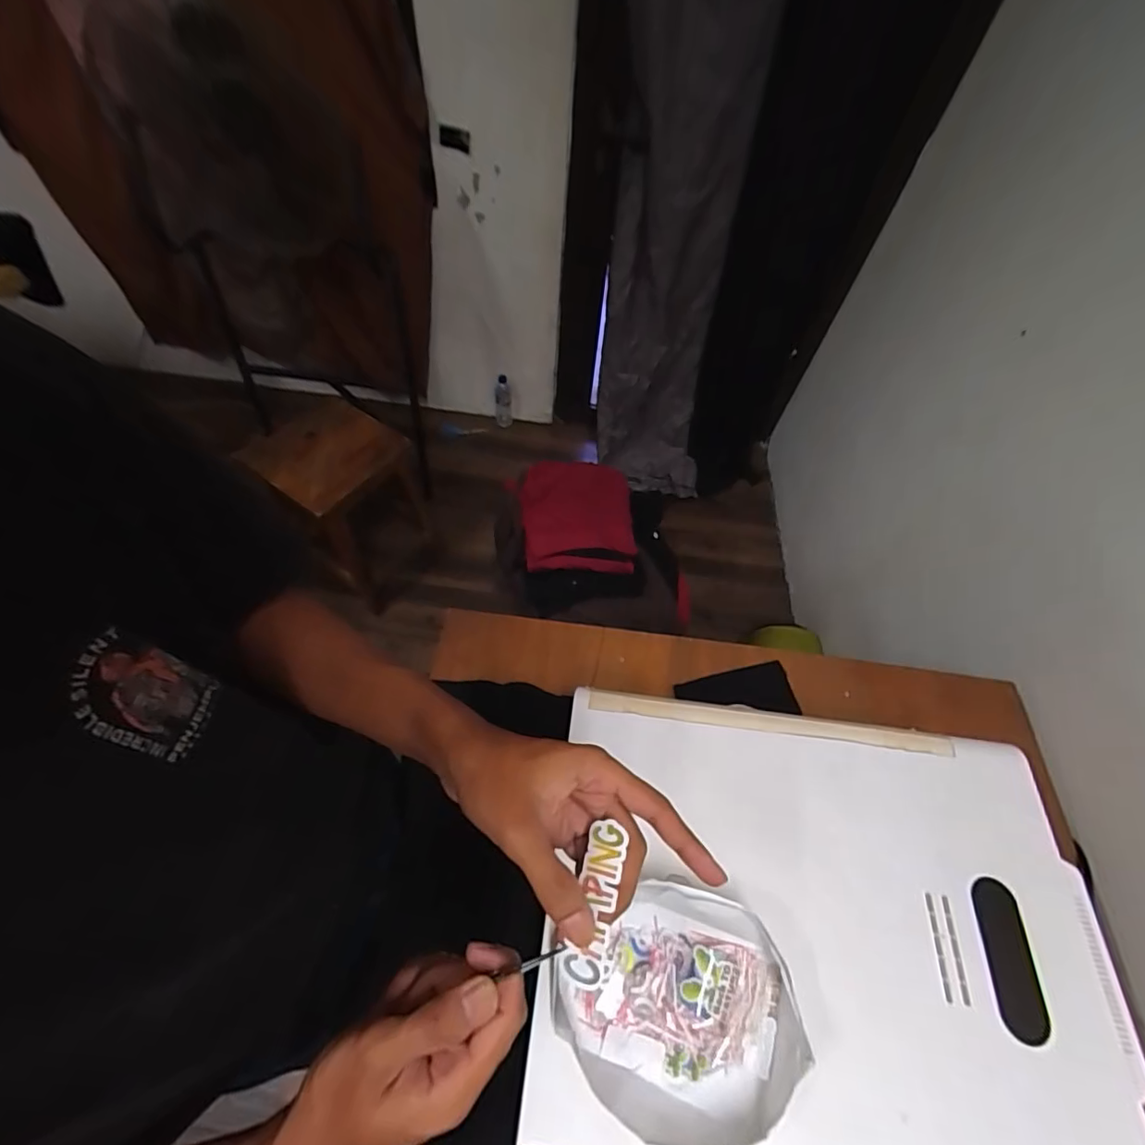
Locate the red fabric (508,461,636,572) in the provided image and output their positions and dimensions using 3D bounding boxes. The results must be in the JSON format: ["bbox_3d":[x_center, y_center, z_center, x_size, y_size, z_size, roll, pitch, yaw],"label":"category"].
[{"bbox_3d":[0.004,-0.132,1.092,0.247,0.068,0.263,1,58,-5],"label":"red fabric"}]

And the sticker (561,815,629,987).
[{"bbox_3d":[0.012,0.177,0.278,0.021,0.004,0.073,-1,53,20],"label":"sticker"}]

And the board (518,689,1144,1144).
[{"bbox_3d":[0.235,0.334,0.485,0.504,0.032,0.393,7,58,2],"label":"board"}]

